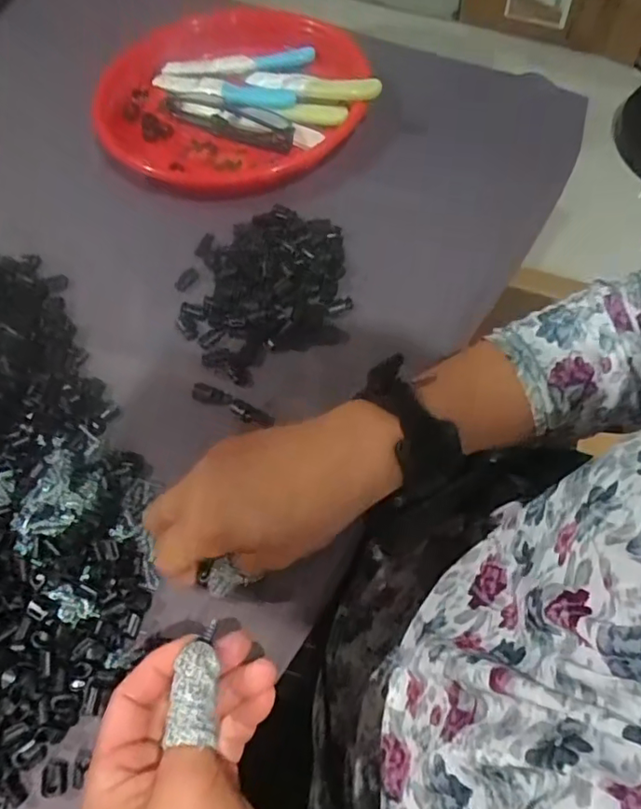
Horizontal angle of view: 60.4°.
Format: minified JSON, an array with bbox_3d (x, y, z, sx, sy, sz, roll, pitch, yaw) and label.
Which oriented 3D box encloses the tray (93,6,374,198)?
[{"bbox_3d":[-0.085,-0.316,0.555,0.264,0.047,0.287,2,63,4],"label":"tray"}]

